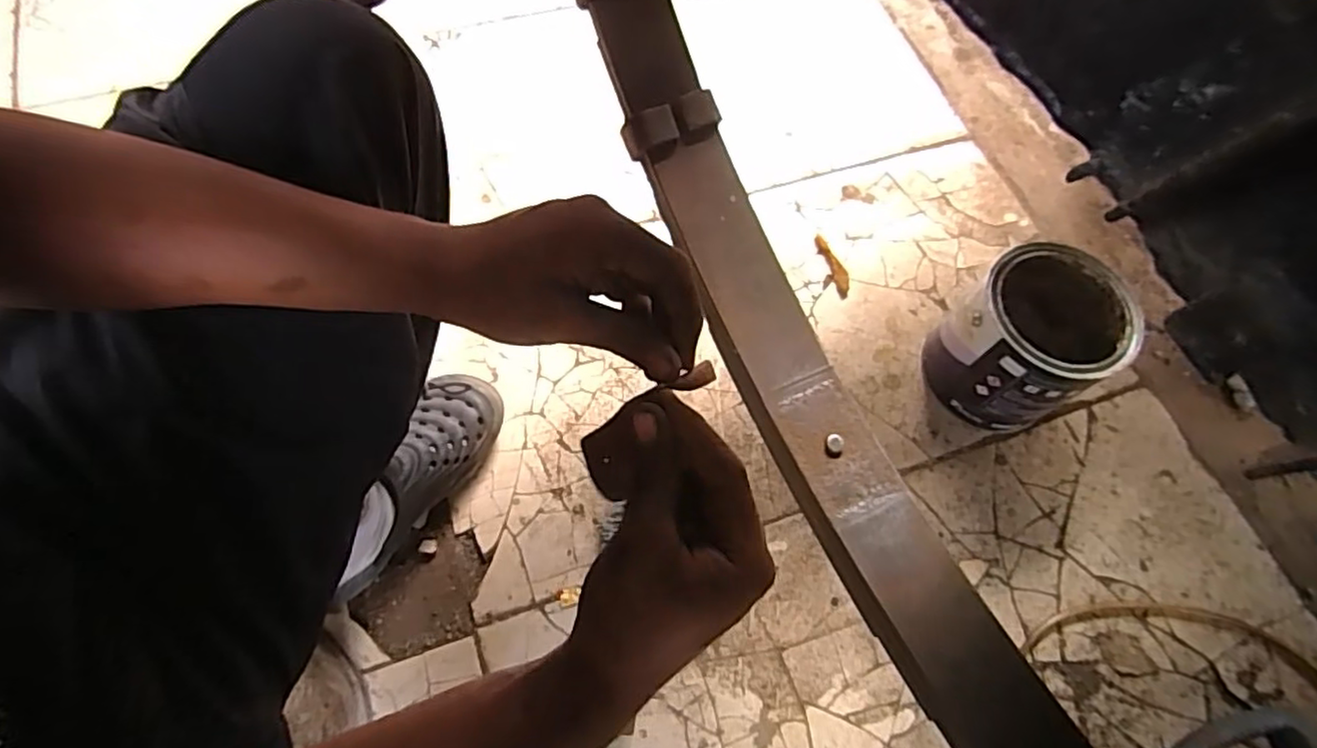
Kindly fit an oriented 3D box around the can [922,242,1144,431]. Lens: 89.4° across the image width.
[{"bbox_3d":[0.390,-0.032,0.715,0.148,0.155,0.139,1,66,-3],"label":"can"}]

